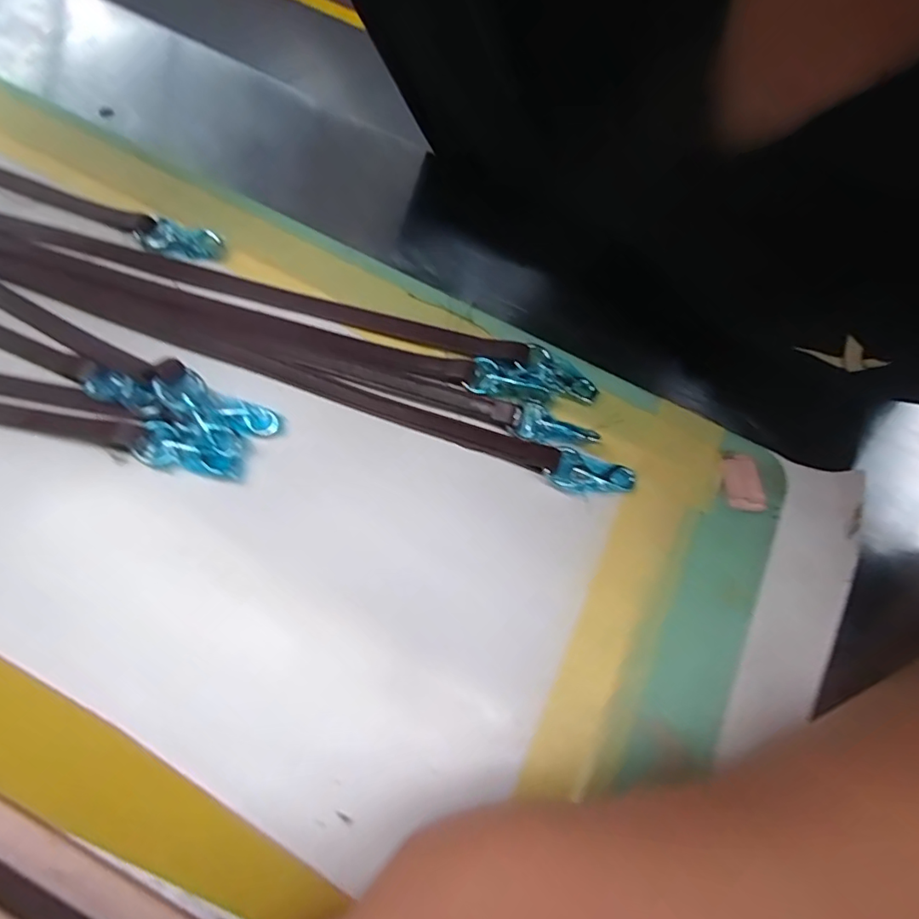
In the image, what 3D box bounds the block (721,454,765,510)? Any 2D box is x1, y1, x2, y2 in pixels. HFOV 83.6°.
[{"bbox_3d":[0.157,0.012,0.284,0.021,0.004,0.030,1,70,-3],"label":"block"}]

